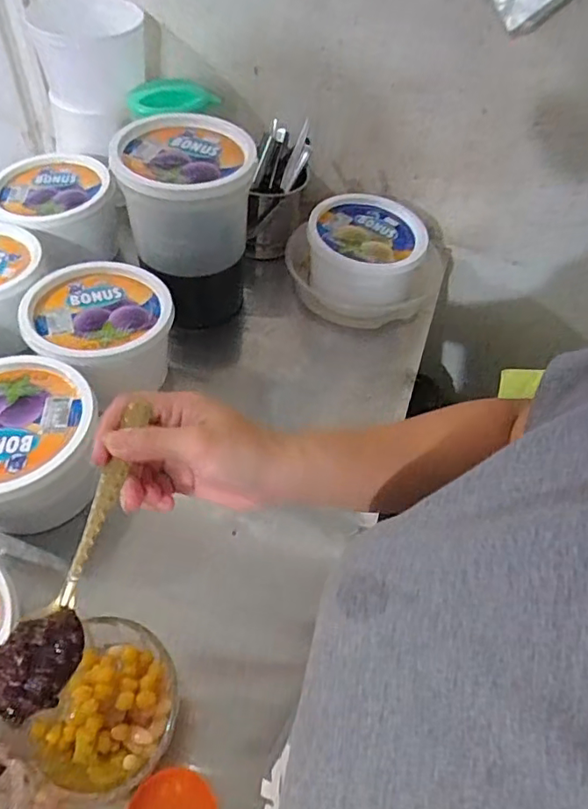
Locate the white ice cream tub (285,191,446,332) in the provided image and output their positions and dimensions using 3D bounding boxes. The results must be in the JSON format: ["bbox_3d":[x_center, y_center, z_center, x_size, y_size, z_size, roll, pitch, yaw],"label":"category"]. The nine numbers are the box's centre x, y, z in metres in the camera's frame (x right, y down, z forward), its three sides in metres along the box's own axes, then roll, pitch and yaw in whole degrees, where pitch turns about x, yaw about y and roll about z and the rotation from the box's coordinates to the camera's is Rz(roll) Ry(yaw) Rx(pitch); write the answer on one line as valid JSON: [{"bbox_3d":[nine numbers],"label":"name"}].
[{"bbox_3d":[0.090,-0.221,0.843,0.191,0.099,0.183,-1,52,-8],"label":"white ice cream tub"}]

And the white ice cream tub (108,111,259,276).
[{"bbox_3d":[-0.135,-0.261,0.711,0.155,0.135,0.156,3,51,-4],"label":"white ice cream tub"}]

